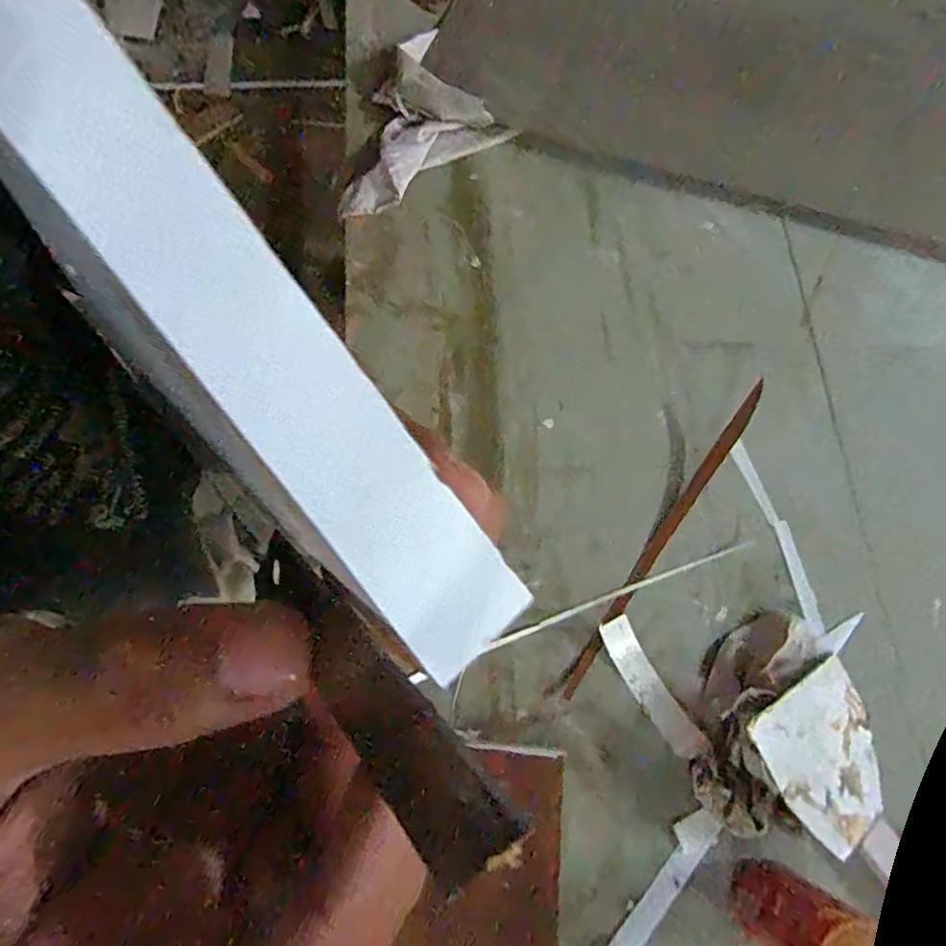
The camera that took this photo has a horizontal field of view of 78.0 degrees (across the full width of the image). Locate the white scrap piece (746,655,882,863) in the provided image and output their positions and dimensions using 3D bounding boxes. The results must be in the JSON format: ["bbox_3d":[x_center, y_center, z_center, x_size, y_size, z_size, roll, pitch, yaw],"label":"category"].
[{"bbox_3d":[0.269,0.215,0.441,0.130,0.004,0.106,-14,74,-33],"label":"white scrap piece"}]

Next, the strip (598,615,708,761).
[{"bbox_3d":[0.141,0.171,0.467,0.028,0.018,0.115,-30,76,-10],"label":"strip"}]

